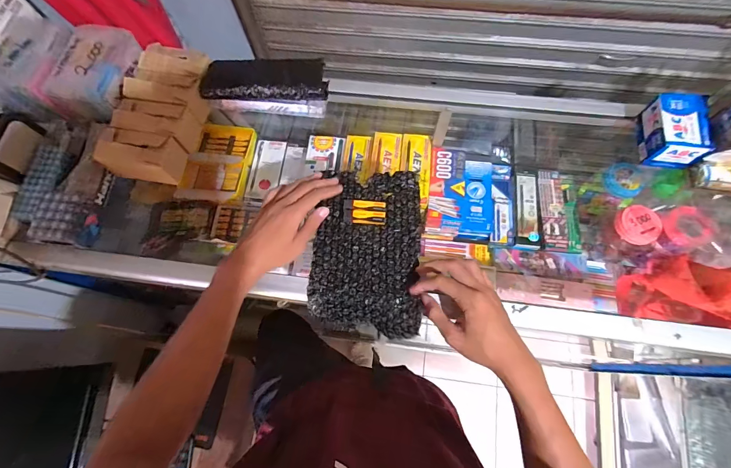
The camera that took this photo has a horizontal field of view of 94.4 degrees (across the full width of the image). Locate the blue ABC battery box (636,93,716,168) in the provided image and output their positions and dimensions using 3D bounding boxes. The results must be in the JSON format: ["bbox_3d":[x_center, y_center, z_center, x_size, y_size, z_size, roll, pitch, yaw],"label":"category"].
[{"bbox_3d":[0.444,-0.149,0.488,0.066,0.055,0.096,6,72,3],"label":"blue ABC battery box"}]

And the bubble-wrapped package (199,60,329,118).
[{"bbox_3d":[-0.155,-0.234,0.534,0.187,0.055,0.073,1,72,1],"label":"bubble-wrapped package"}]

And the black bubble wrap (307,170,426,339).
[{"bbox_3d":[0.004,0.019,0.482,0.147,0.022,0.228,5,72,3],"label":"black bubble wrap"}]

